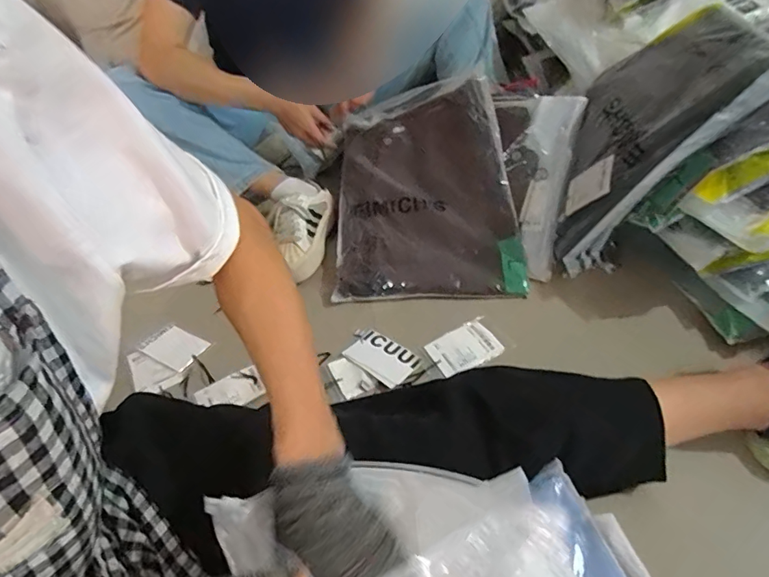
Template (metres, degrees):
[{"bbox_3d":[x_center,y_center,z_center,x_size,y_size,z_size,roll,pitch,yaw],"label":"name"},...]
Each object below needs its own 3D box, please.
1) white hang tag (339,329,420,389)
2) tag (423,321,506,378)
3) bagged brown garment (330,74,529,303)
[{"bbox_3d":[-0.011,0.099,0.690,0.114,0.006,0.067,26,44,30],"label":"white hang tag"},{"bbox_3d":[0.116,0.087,0.689,0.100,0.009,0.064,-25,56,-19],"label":"tag"},{"bbox_3d":[0.063,-0.211,0.888,0.313,0.080,0.519,-4,58,8],"label":"bagged brown garment"}]

